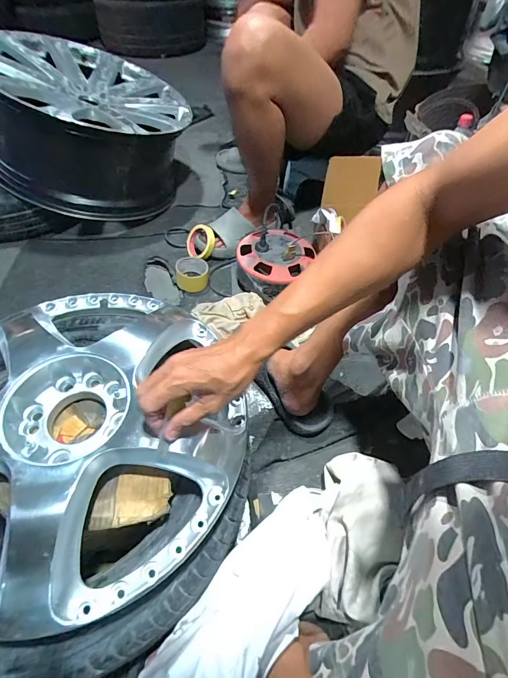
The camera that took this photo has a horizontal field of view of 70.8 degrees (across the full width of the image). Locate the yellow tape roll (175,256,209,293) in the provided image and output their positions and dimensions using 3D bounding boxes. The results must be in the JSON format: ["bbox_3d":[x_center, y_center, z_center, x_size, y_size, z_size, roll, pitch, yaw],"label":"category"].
[{"bbox_3d":[-0.163,-0.170,0.946,0.082,0.051,0.082,-5,50,-6],"label":"yellow tape roll"}]

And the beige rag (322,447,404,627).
[{"bbox_3d":[0.157,0.271,0.512,0.110,0.068,0.223,8,50,5],"label":"beige rag"}]

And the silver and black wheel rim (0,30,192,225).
[{"bbox_3d":[-0.487,-0.637,1.094,0.552,0.284,0.552,2,53,-24],"label":"silver and black wheel rim"}]

